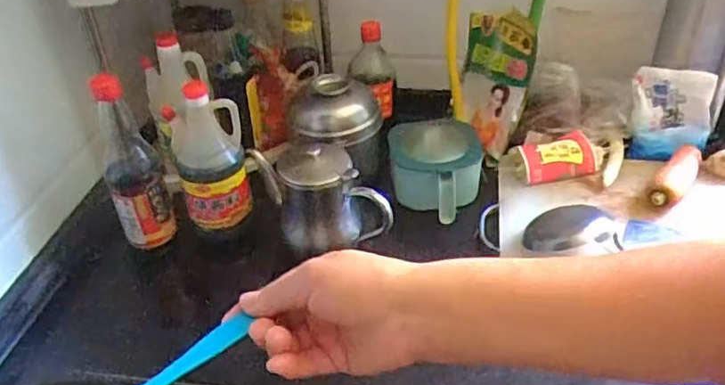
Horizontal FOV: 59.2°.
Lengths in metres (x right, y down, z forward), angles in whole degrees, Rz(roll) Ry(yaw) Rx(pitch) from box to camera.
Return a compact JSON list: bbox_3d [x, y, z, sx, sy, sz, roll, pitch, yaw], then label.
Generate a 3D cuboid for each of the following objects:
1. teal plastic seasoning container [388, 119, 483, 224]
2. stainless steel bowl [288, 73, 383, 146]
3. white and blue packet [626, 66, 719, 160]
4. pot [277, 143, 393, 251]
[{"bbox_3d":[0.102,-0.034,0.895,0.129,0.074,0.160,2,37,7],"label":"teal plastic seasoning container"},{"bbox_3d":[-0.035,-0.118,0.885,0.111,0.061,0.118,12,40,19],"label":"stainless steel bowl"},{"bbox_3d":[0.441,-0.111,0.912,0.106,0.130,0.023,3,18,11],"label":"white and blue packet"},{"bbox_3d":[-0.036,0.005,0.778,0.127,0.114,0.092,-7,37,-5],"label":"pot"}]

